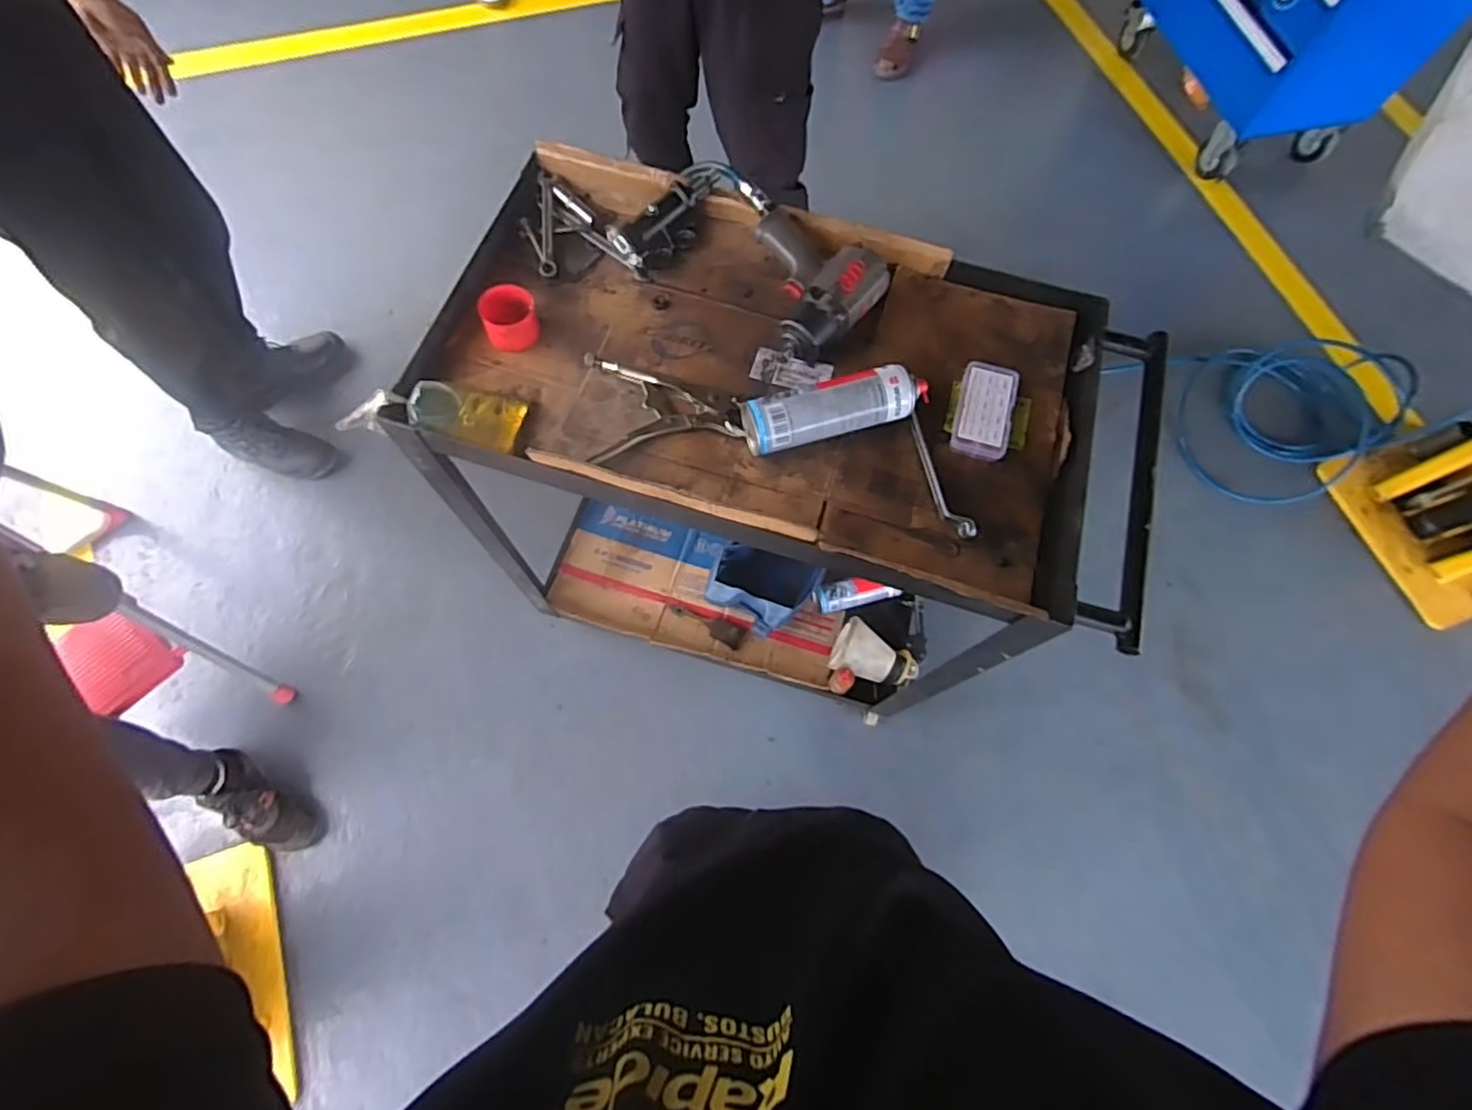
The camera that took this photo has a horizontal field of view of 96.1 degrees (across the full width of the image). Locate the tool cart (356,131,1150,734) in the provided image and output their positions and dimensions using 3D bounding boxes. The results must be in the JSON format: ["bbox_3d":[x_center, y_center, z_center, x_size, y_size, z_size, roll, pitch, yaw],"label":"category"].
[{"bbox_3d":[0.062,-0.086,1.168,0.884,0.827,0.478,15,70,3],"label":"tool cart"}]

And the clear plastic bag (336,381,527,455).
[{"bbox_3d":[-0.359,-0.172,0.778,0.209,0.042,0.079,7,70,0],"label":"clear plastic bag"}]

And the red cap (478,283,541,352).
[{"bbox_3d":[-0.282,-0.296,0.830,0.065,0.047,0.067,1,70,-2],"label":"red cap"}]

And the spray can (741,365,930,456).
[{"bbox_3d":[0.122,-0.170,0.786,0.222,0.067,0.069,-11,71,-7],"label":"spray can"}]

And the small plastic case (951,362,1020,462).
[{"bbox_3d":[0.308,-0.180,0.815,0.065,0.019,0.128,16,70,3],"label":"small plastic case"}]

